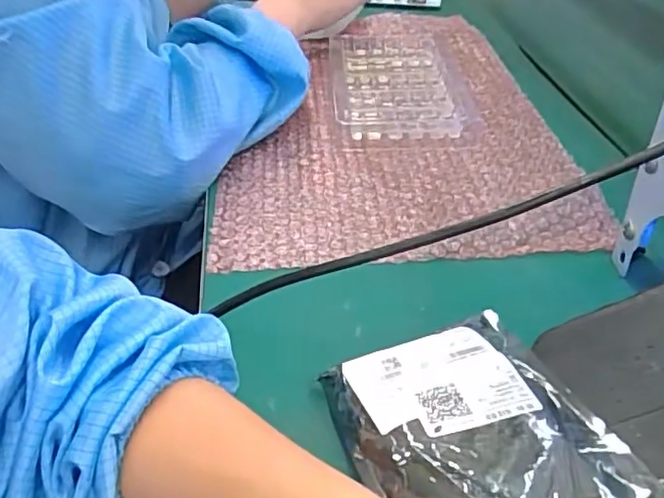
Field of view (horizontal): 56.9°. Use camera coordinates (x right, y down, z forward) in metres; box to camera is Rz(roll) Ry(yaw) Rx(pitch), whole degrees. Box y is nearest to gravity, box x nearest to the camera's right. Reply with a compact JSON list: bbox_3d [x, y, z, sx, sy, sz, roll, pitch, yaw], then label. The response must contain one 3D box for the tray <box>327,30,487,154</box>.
[{"bbox_3d":[0.070,-0.173,0.628,0.137,0.027,0.245,-2,39,0],"label":"tray"}]

